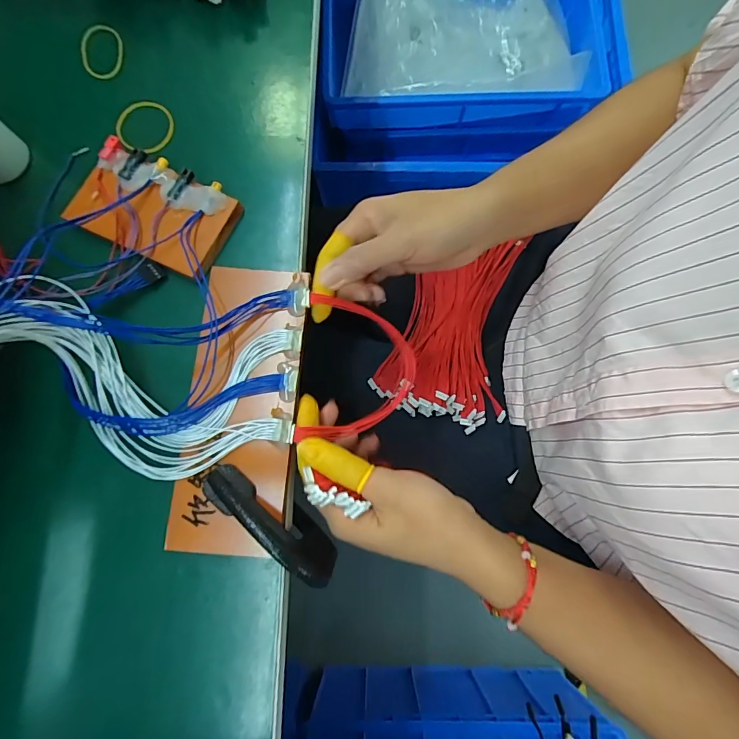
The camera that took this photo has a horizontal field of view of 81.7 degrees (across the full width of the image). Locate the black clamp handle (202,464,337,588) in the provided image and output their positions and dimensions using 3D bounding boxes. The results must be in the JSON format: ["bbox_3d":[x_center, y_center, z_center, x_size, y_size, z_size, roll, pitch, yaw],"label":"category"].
[{"bbox_3d":[-0.063,0.096,0.275,0.099,0.062,0.020,34,80,8],"label":"black clamp handle"}]

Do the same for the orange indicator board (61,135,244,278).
[{"bbox_3d":[-0.165,-0.124,0.330,0.117,0.020,0.072,25,79,7],"label":"orange indicator board"}]

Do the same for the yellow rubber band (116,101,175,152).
[{"bbox_3d":[-0.187,-0.202,0.356,0.048,0.007,0.053,-10,74,-4],"label":"yellow rubber band"}]

